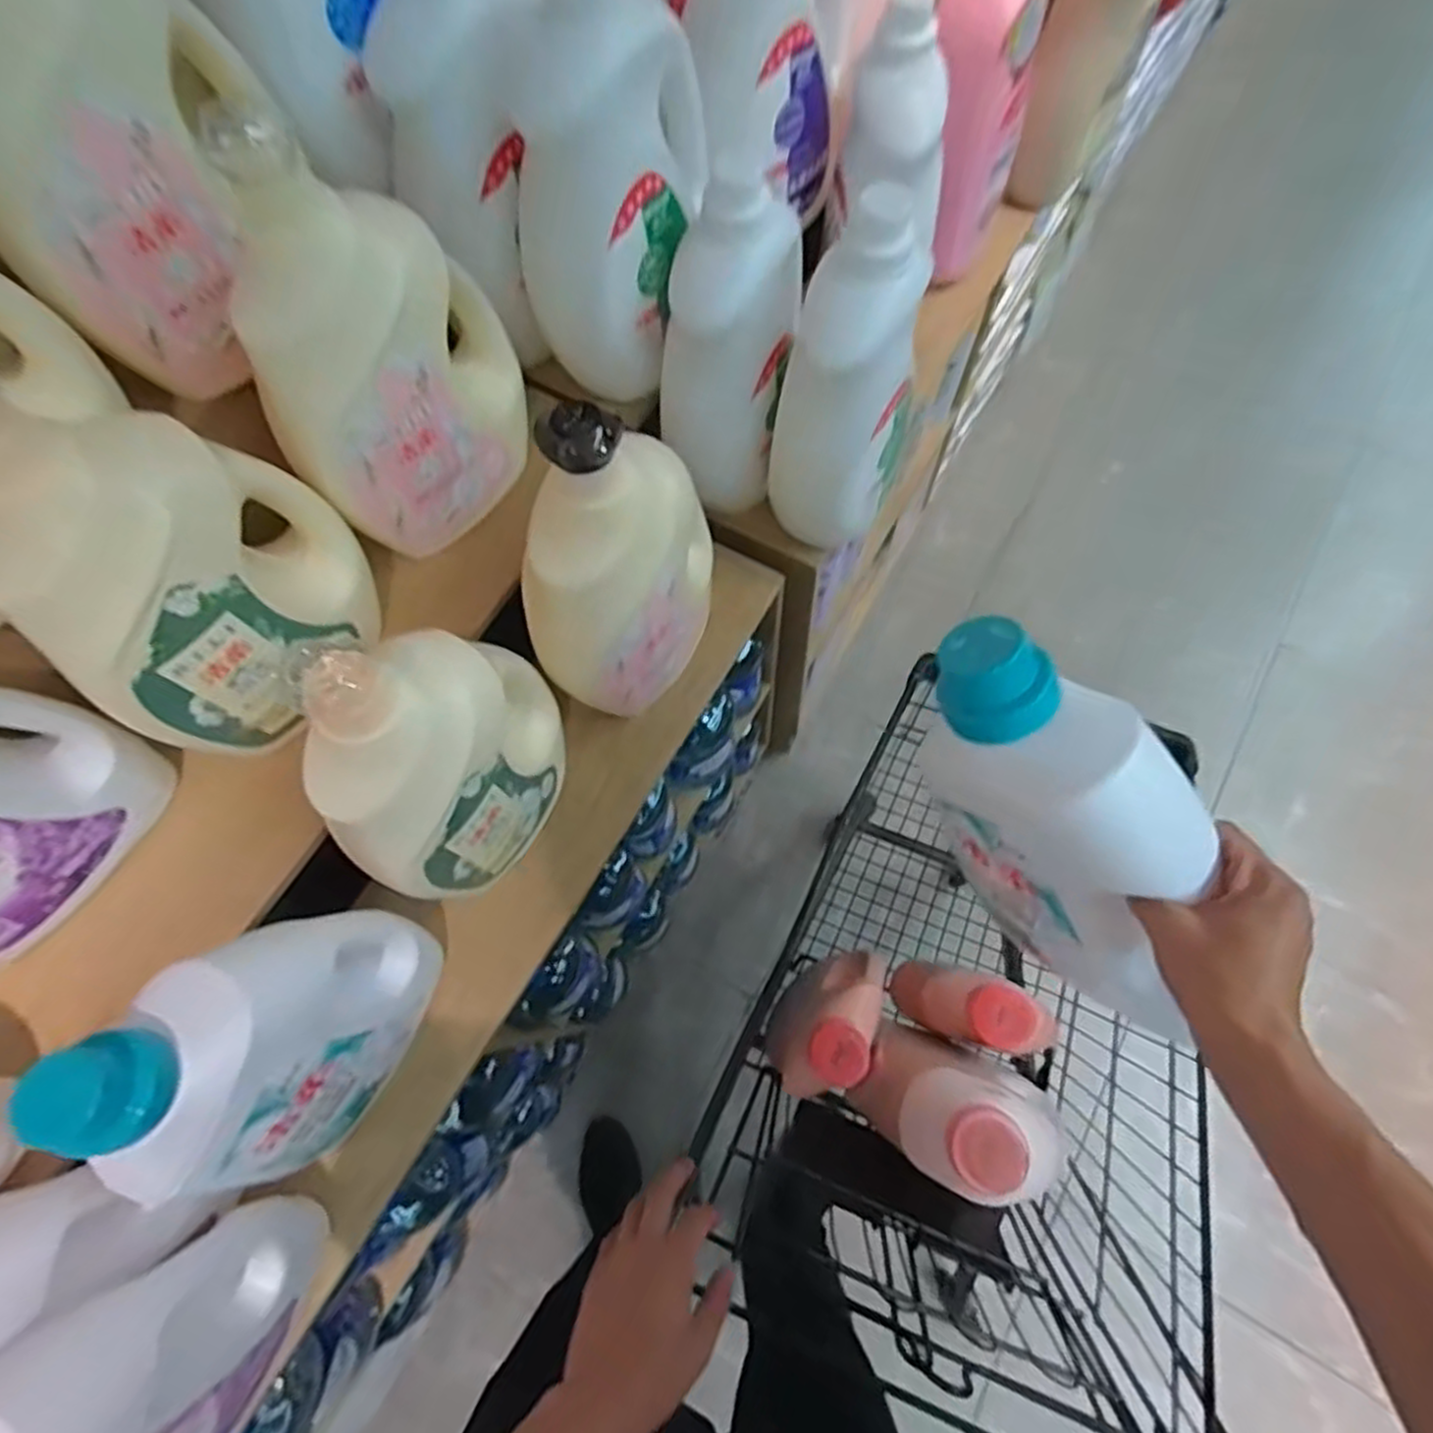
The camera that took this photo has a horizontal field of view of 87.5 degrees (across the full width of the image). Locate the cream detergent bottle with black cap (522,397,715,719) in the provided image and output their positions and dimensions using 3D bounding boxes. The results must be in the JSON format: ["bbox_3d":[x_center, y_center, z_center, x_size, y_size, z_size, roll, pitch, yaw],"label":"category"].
[{"bbox_3d":[-0.085,-0.137,0.681,0.108,0.330,0.221,40,76,15],"label":"cream detergent bottle with black cap"}]

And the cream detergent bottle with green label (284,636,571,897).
[{"bbox_3d":[-0.233,0.032,0.628,0.111,0.317,0.227,18,71,8],"label":"cream detergent bottle with green label"}]

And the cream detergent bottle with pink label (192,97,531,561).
[{"bbox_3d":[-0.277,-0.303,0.624,0.102,0.316,0.228,35,75,14],"label":"cream detergent bottle with pink label"}]

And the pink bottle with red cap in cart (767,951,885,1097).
[{"bbox_3d":[0.129,0.344,0.861,0.093,0.244,0.167,28,73,12],"label":"pink bottle with red cap in cart"}]

